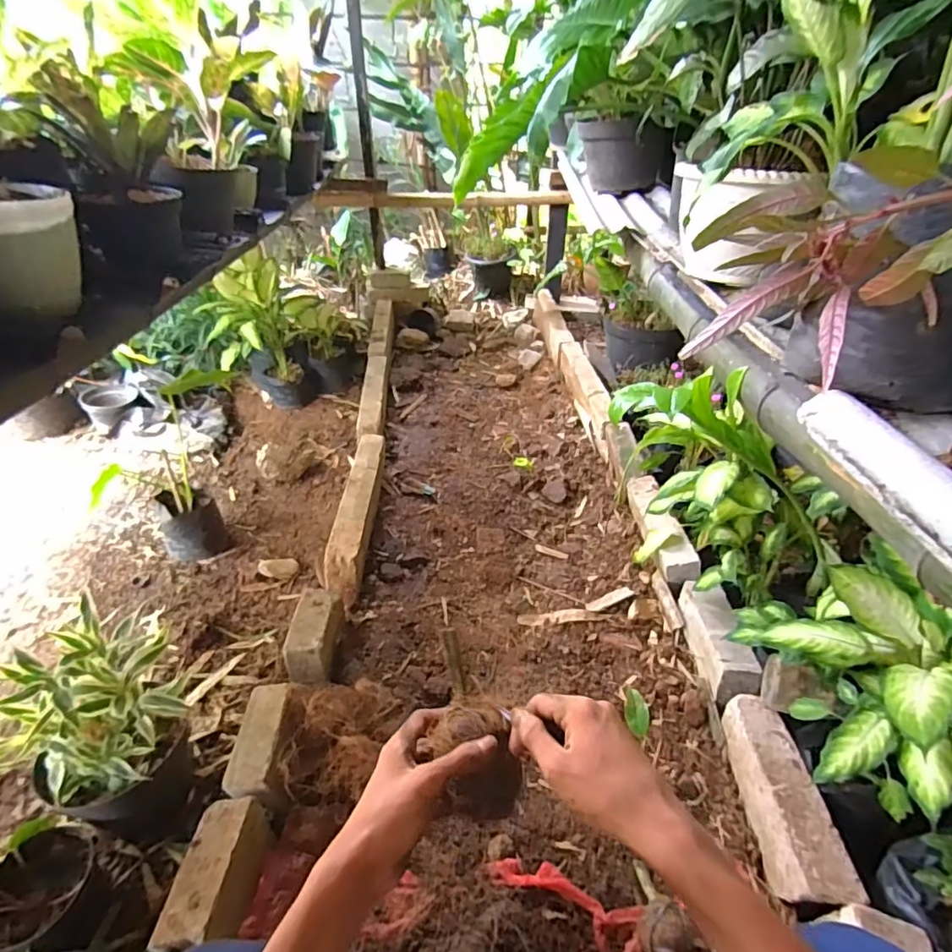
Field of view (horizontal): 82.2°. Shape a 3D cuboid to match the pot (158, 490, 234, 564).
[{"bbox_3d":[-0.756,0.121,1.446,0.143,0.173,0.132,-1,36,1],"label":"pot"}]

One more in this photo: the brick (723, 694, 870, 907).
[{"bbox_3d":[0.486,0.516,0.872,0.074,0.118,0.303,0,36,1],"label":"brick"}]

